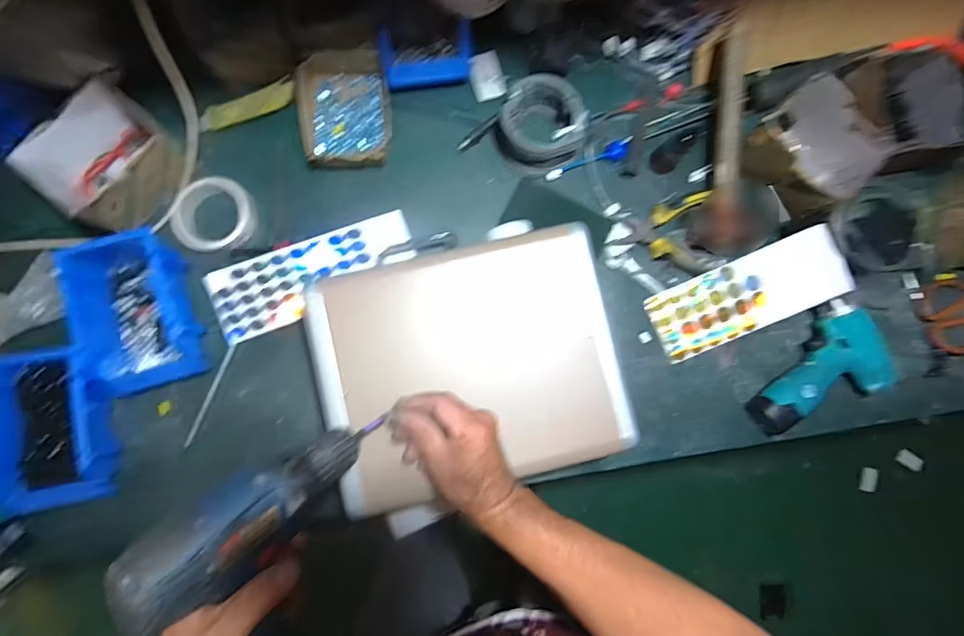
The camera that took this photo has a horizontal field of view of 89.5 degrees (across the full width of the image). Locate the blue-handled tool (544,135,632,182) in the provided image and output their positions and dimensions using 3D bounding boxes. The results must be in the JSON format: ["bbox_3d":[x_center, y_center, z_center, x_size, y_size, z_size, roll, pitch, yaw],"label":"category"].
[{"bbox_3d":[0.155,-0.219,0.677,0.133,0.021,0.031,-28,86,-5],"label":"blue-handled tool"}]

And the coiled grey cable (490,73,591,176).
[{"bbox_3d":[0.076,-0.251,0.647,0.102,0.079,0.107,0,84,-2],"label":"coiled grey cable"}]

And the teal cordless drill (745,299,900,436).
[{"bbox_3d":[0.471,0.087,0.658,0.136,0.048,0.201,34,84,1],"label":"teal cordless drill"}]

